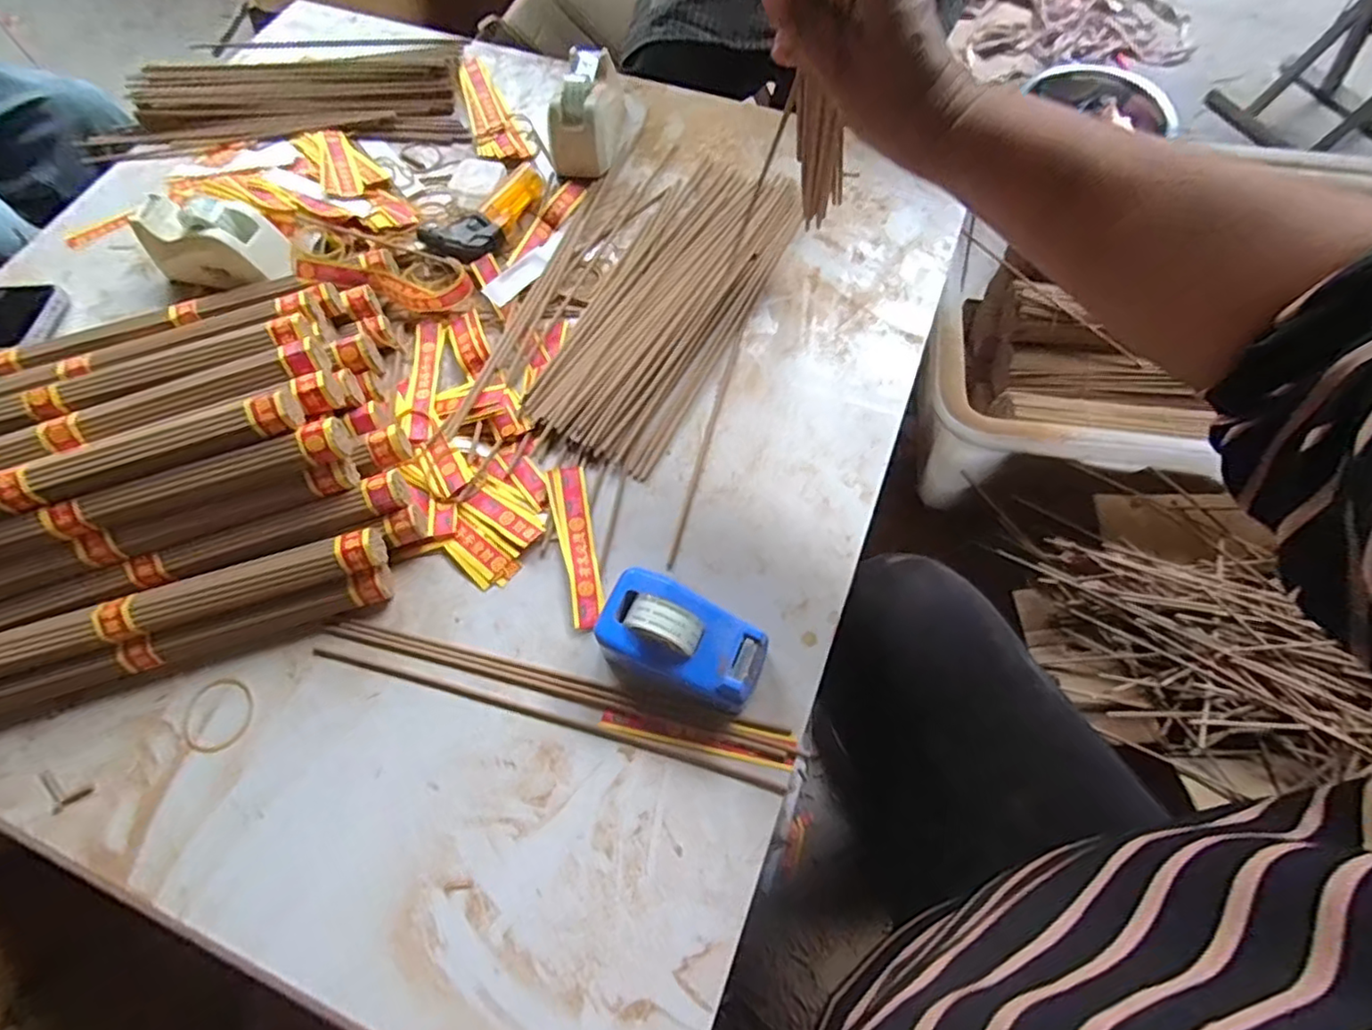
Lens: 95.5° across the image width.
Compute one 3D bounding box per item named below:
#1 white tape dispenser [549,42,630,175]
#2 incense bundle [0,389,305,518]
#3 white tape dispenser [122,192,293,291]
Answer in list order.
[{"bbox_3d":[-0.091,-0.383,0.590,0.057,0.060,0.117,10,67,6],"label":"white tape dispenser"},{"bbox_3d":[-0.394,-0.020,0.373,0.311,0.031,0.041,-19,67,-7],"label":"incense bundle"},{"bbox_3d":[-0.402,-0.231,0.529,0.122,0.055,0.053,8,67,5],"label":"white tape dispenser"}]

